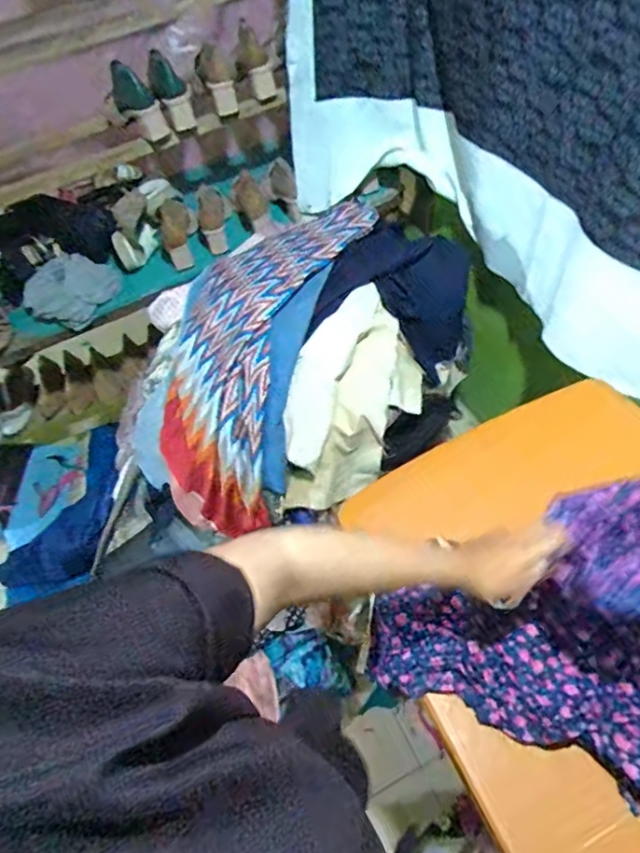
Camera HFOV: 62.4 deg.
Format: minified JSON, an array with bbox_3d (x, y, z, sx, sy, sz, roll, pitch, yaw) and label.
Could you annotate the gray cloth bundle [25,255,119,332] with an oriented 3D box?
[{"bbox_3d":[-0.543,-0.305,1.167,0.139,0.065,0.189,19,58,18],"label":"gray cloth bundle"}]

